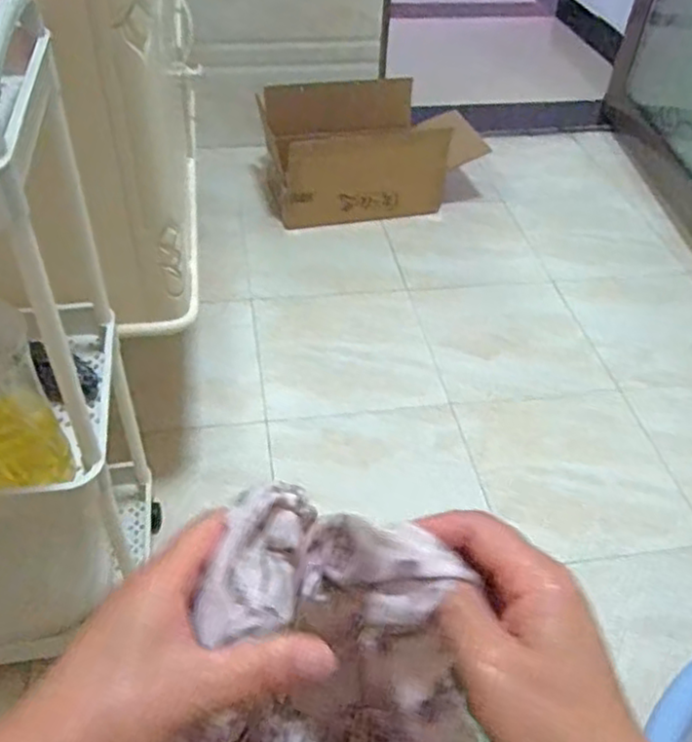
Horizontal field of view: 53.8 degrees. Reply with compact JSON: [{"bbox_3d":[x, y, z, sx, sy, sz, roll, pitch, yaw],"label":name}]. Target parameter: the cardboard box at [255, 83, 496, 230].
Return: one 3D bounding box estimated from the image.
[{"bbox_3d":[0.049,-0.467,1.431,0.436,0.192,0.237,-13,46,-15],"label":"cardboard box"}]

